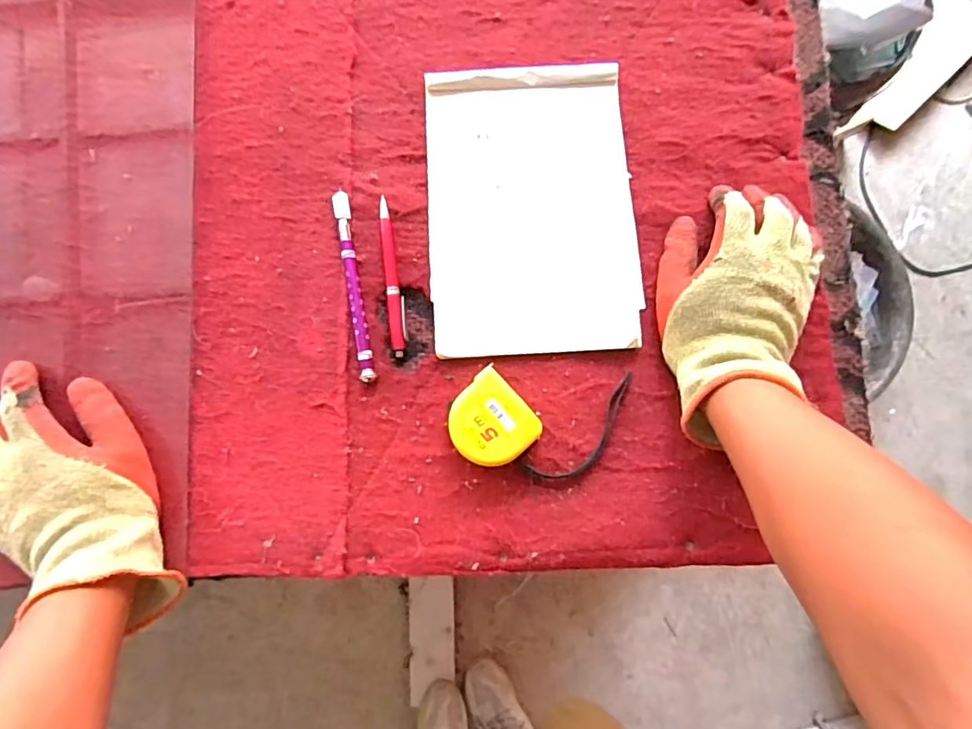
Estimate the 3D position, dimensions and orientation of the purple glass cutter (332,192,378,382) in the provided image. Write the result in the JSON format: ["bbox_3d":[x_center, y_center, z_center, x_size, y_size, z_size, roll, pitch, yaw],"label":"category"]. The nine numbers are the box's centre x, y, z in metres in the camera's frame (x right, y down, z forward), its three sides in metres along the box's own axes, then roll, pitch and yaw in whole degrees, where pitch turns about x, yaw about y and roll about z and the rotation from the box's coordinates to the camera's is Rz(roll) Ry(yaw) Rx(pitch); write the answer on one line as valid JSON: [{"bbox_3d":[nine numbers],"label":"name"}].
[{"bbox_3d":[-0.114,-0.068,0.460,0.013,0.012,0.165,-10,82,-2],"label":"purple glass cutter"}]

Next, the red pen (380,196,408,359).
[{"bbox_3d":[-0.080,-0.077,0.465,0.015,0.007,0.139,-5,82,-2],"label":"red pen"}]

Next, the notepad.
[{"bbox_3d":[0.040,-0.140,0.475,0.179,0.011,0.260,-3,82,-1],"label":"notepad"}]

